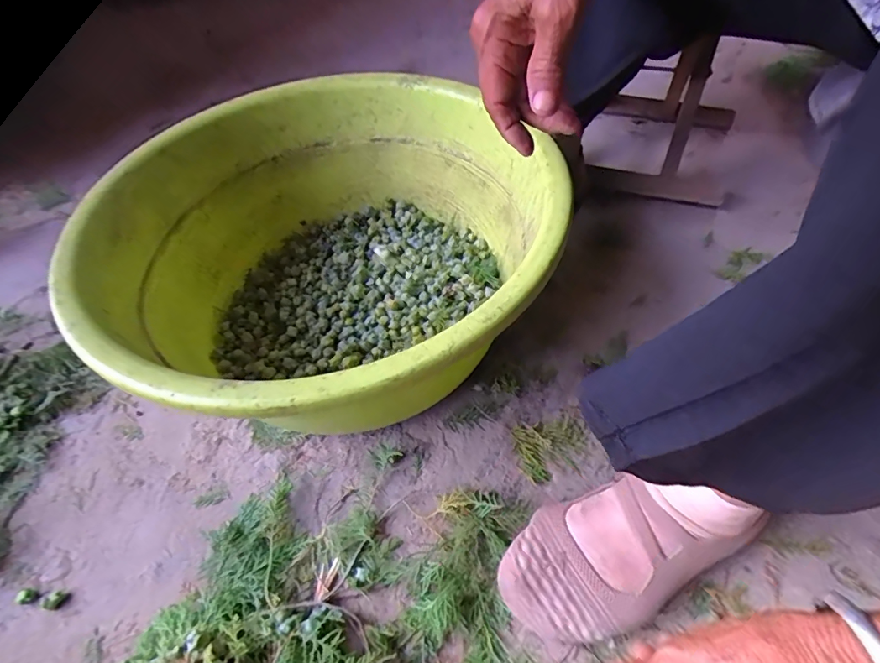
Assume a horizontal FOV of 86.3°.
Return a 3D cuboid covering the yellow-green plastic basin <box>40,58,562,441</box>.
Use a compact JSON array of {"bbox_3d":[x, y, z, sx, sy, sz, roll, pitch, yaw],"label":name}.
[{"bbox_3d":[-0.099,-0.079,0.492,0.423,0.172,0.433,-3,54,4],"label":"yellow-green plastic basin"}]

